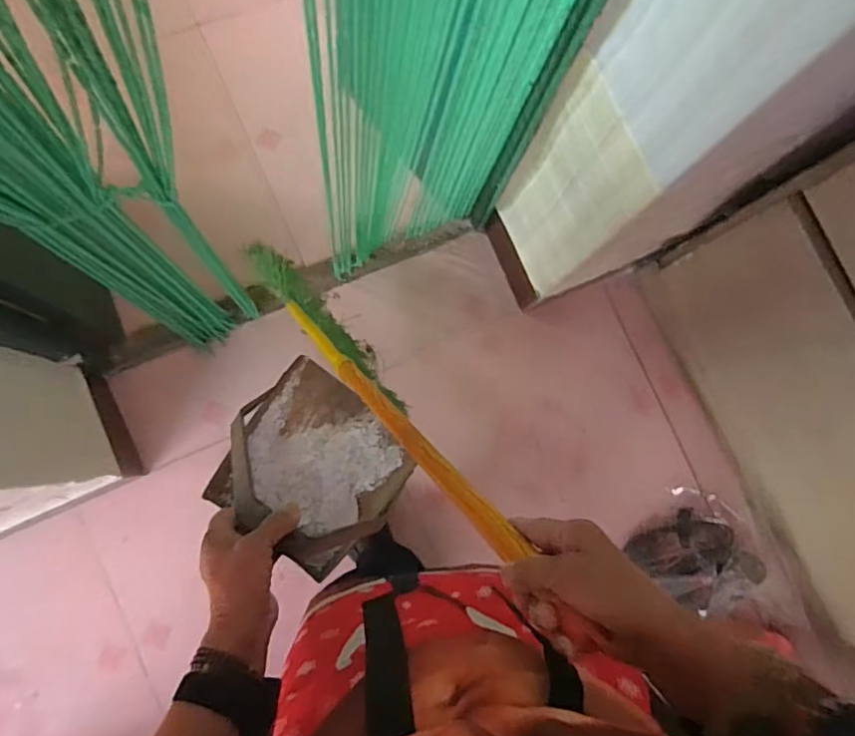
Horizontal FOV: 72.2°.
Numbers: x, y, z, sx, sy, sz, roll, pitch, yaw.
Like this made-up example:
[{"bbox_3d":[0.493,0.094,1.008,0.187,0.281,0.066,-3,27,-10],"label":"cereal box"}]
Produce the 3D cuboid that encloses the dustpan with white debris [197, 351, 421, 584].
[{"bbox_3d":[-0.191,0.165,0.977,0.271,0.048,0.264,40,82,1],"label":"dustpan with white debris"}]

